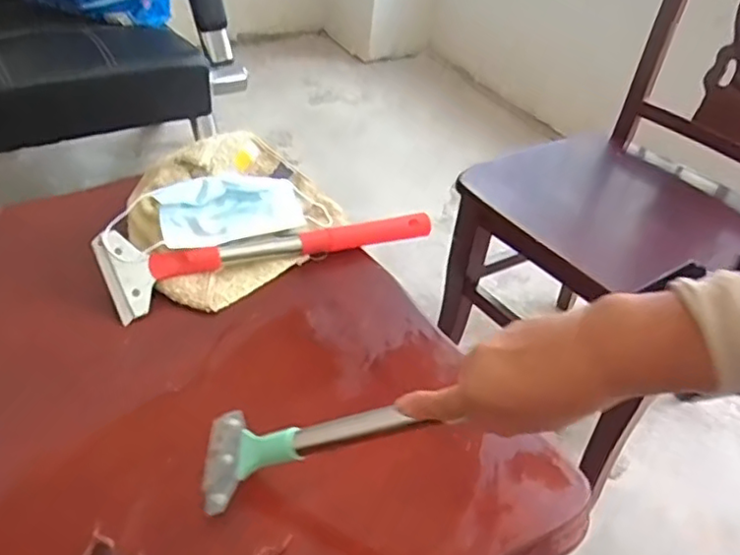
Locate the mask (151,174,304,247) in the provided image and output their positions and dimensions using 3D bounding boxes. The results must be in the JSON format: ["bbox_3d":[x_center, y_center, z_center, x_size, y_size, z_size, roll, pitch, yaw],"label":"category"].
[{"bbox_3d":[-0.158,-0.078,0.757,0.173,0.012,0.080,-9,81,-36],"label":"mask"}]

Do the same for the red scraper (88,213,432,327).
[{"bbox_3d":[-0.111,-0.045,0.760,0.380,0.054,0.082,-17,45,-26],"label":"red scraper"}]

